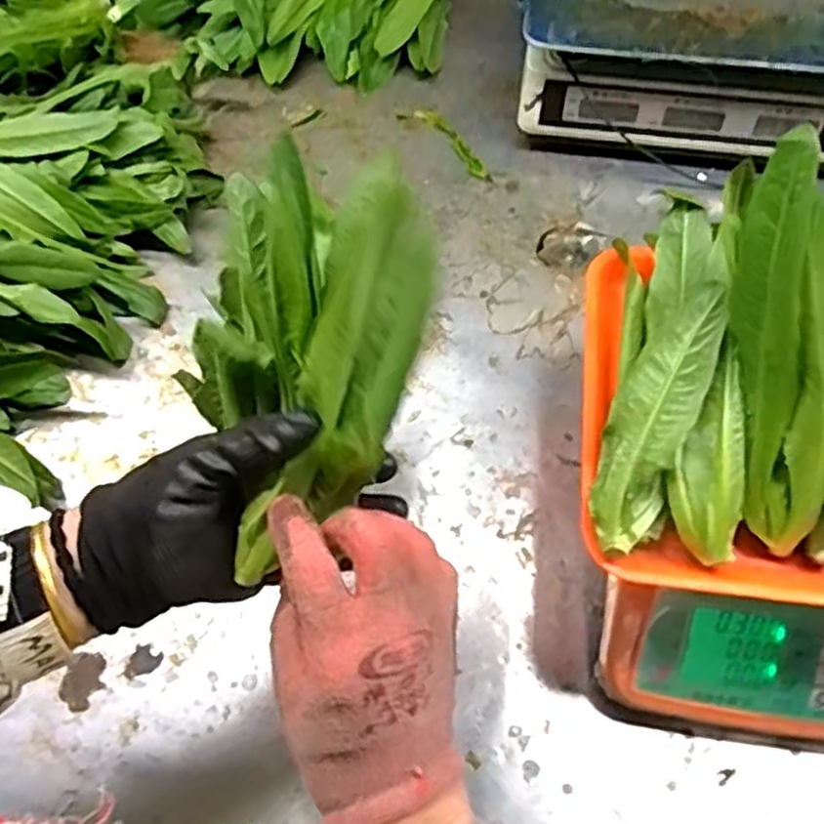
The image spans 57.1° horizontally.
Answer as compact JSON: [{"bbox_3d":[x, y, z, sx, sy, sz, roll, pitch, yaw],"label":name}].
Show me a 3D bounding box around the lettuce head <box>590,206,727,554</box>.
[{"bbox_3d":[0.141,-0.027,0.429,0.050,0.060,0.208,12,63,7],"label":"lettuce head"}]

